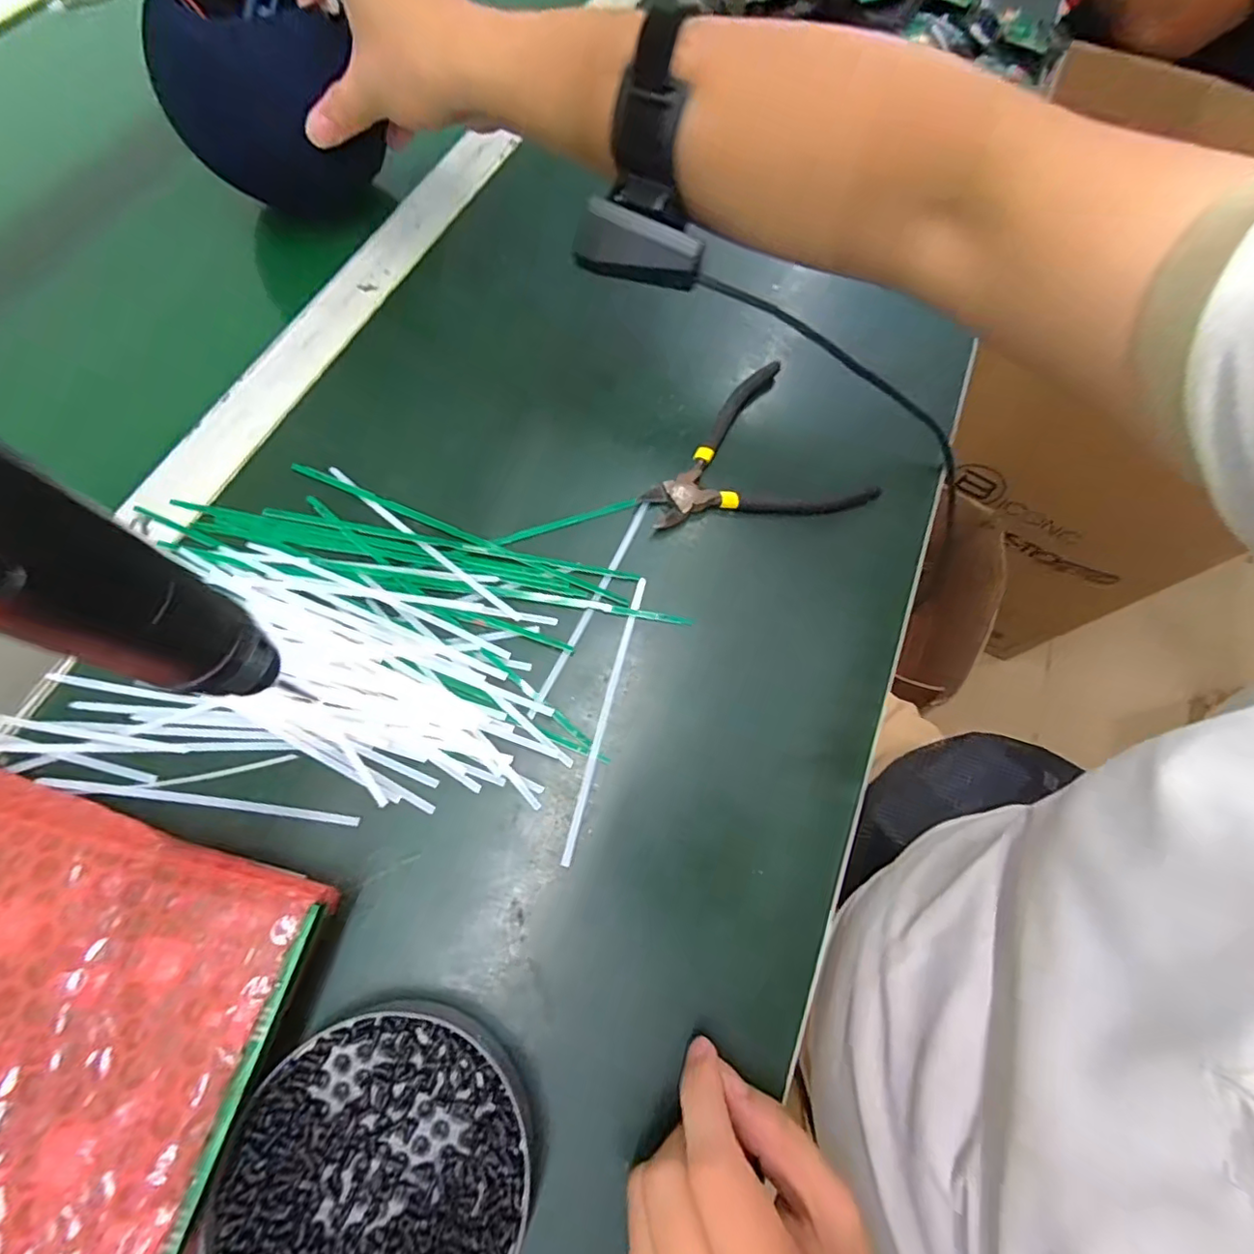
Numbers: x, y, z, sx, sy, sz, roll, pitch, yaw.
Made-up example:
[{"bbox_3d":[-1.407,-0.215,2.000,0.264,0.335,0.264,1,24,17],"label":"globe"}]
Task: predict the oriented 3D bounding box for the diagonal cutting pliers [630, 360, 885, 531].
[{"bbox_3d":[0.073,-0.097,0.349,0.129,0.024,0.103,-29,69,-12],"label":"diagonal cutting pliers"}]

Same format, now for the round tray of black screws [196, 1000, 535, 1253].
[{"bbox_3d":[-0.093,0.211,0.213,0.107,0.023,0.109,2,69,-4],"label":"round tray of black screws"}]

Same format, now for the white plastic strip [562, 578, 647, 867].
[{"bbox_3d":[-0.011,0.043,0.297,0.005,0.006,0.154,15,69,1],"label":"white plastic strip"}]

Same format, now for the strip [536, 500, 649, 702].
[{"bbox_3d":[-0.017,-0.018,0.321,0.006,0.006,0.135,24,69,5],"label":"strip"}]

